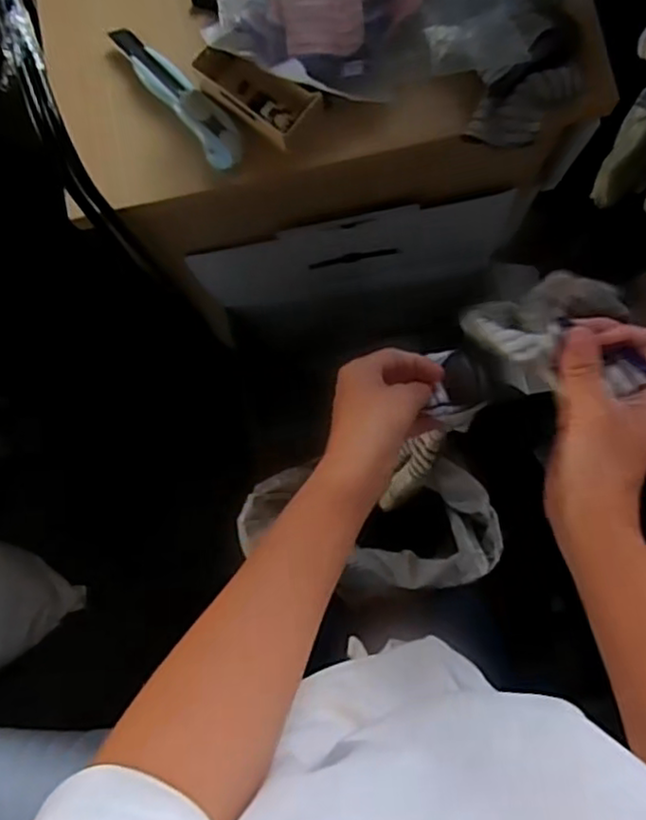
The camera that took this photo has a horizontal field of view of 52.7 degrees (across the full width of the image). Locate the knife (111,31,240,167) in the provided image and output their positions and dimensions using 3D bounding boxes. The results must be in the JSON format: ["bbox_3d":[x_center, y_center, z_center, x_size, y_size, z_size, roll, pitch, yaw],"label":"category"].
[{"bbox_3d":[-0.128,-0.281,0.574,0.035,0.013,0.168,-38,81,-1],"label":"knife"}]

